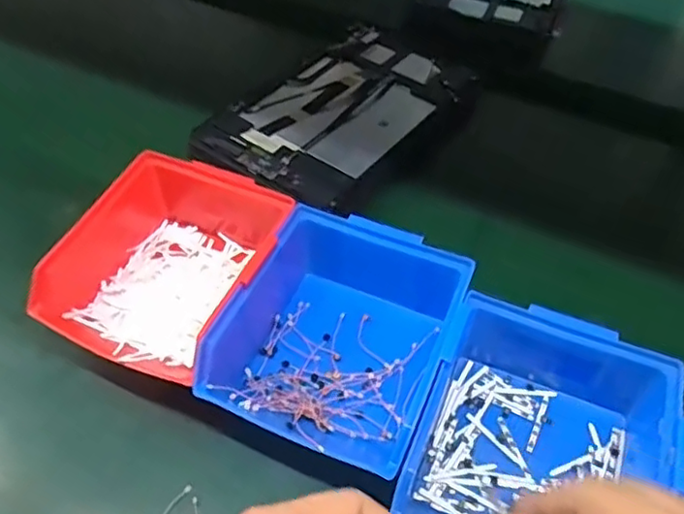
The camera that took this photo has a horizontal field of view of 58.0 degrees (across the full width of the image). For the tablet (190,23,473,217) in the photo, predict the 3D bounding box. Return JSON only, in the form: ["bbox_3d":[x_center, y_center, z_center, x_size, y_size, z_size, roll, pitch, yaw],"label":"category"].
[{"bbox_3d":[-0.002,-0.134,0.552,0.150,0.012,0.249,29,53,21],"label":"tablet"}]

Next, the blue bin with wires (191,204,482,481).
[{"bbox_3d":[0.003,0.043,0.379,0.119,0.071,0.157,21,51,15],"label":"blue bin with wires"}]

